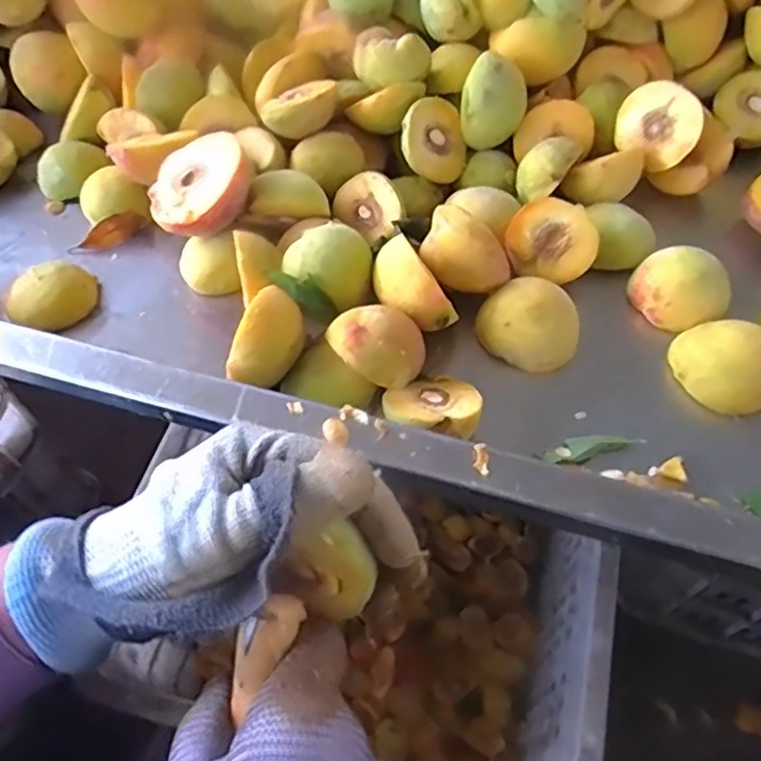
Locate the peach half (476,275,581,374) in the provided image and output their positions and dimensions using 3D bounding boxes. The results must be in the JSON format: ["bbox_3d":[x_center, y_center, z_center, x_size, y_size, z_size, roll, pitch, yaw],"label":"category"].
[{"bbox_3d":[0.097,-0.039,0.436,0.062,0.033,0.052,14,59,11],"label":"peach half"}]

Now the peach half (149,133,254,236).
[{"bbox_3d":[-0.122,-0.132,0.457,0.072,0.025,0.072,-29,57,8],"label":"peach half"}]

